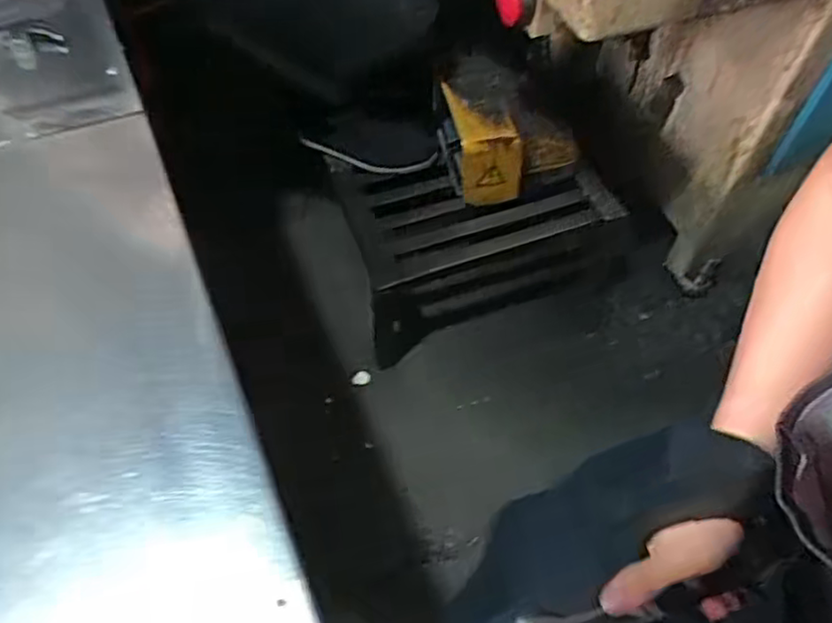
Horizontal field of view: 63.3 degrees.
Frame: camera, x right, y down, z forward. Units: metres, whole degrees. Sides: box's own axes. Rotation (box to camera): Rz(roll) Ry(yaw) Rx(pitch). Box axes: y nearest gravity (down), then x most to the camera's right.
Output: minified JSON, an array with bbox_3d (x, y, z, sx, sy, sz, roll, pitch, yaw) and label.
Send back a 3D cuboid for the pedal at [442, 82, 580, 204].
[{"bbox_3d":[0.169,-0.294,1.166,0.224,0.141,0.142,-10,56,-8],"label":"pedal"}]

